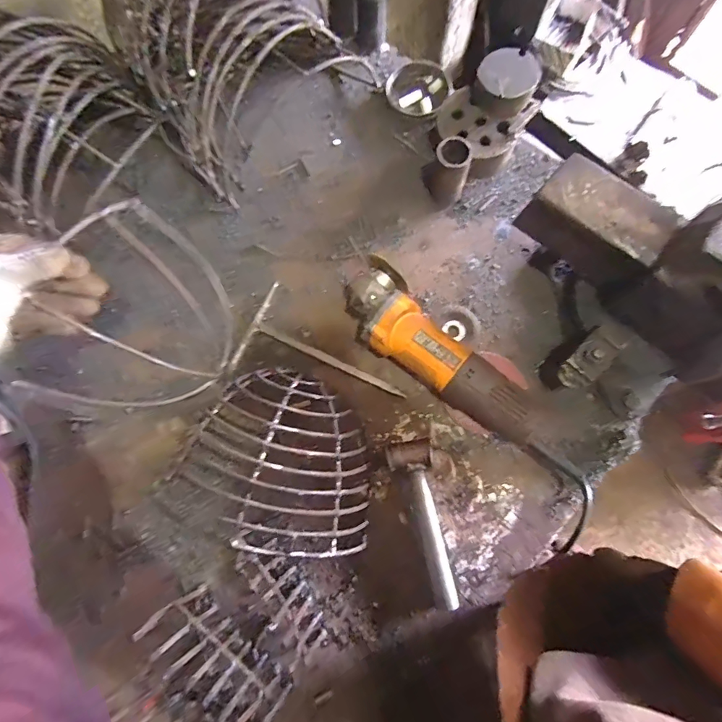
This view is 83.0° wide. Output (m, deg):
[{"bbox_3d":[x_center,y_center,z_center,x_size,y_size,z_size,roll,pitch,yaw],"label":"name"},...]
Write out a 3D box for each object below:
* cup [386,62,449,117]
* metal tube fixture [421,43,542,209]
[{"bbox_3d":[0.082,-0.393,0.597,0.086,0.027,0.077,2,78,1],"label":"cup"},{"bbox_3d":[0.155,-0.306,0.547,0.113,0.094,0.176,21,79,5],"label":"metal tube fixture"}]

